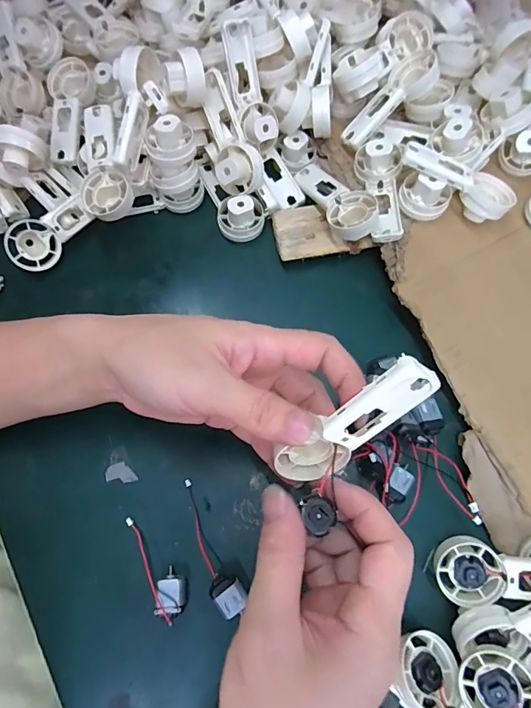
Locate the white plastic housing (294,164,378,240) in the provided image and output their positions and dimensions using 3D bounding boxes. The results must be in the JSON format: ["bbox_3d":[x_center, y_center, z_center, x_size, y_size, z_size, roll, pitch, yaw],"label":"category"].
[{"bbox_3d":[0.059,-0.130,0.351,0.040,0.018,0.090,-29,61,-9],"label":"white plastic housing"}]

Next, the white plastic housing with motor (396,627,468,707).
[{"bbox_3d":[0.108,0.210,0.242,0.037,0.022,0.091,-25,74,-8],"label":"white plastic housing with motor"}]

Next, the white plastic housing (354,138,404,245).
[{"bbox_3d":[0.094,-0.134,0.347,0.035,0.024,0.085,2,72,0],"label":"white plastic housing"}]

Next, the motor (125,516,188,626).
[{"bbox_3d":[-0.071,0.140,0.284,0.020,0.017,0.068,-27,74,-9],"label":"motor"}]

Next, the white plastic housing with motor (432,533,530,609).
[{"bbox_3d":[0.151,0.134,0.262,0.087,0.016,0.041,-9,71,19],"label":"white plastic housing with motor"}]

